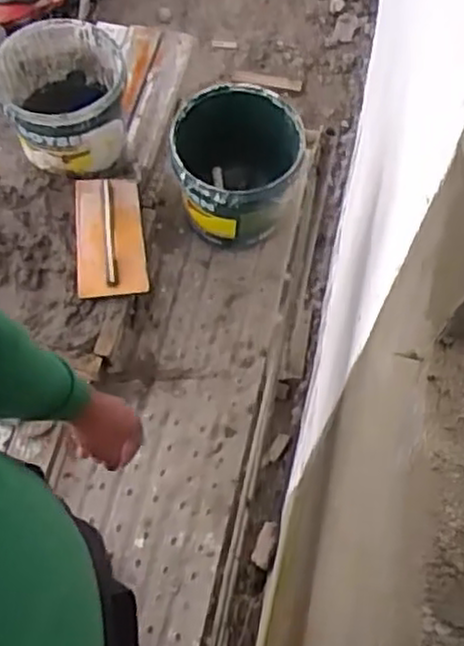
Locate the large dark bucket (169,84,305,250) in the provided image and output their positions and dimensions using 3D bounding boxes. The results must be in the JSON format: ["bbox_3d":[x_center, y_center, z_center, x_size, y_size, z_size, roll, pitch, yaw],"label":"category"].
[{"bbox_3d":[0.009,-0.358,1.818,0.292,0.343,0.285,1,64,-1],"label":"large dark bucket"}]

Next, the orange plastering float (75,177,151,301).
[{"bbox_3d":[-0.293,-0.211,1.750,0.157,0.039,0.333,-6,64,-5],"label":"orange plastering float"}]

